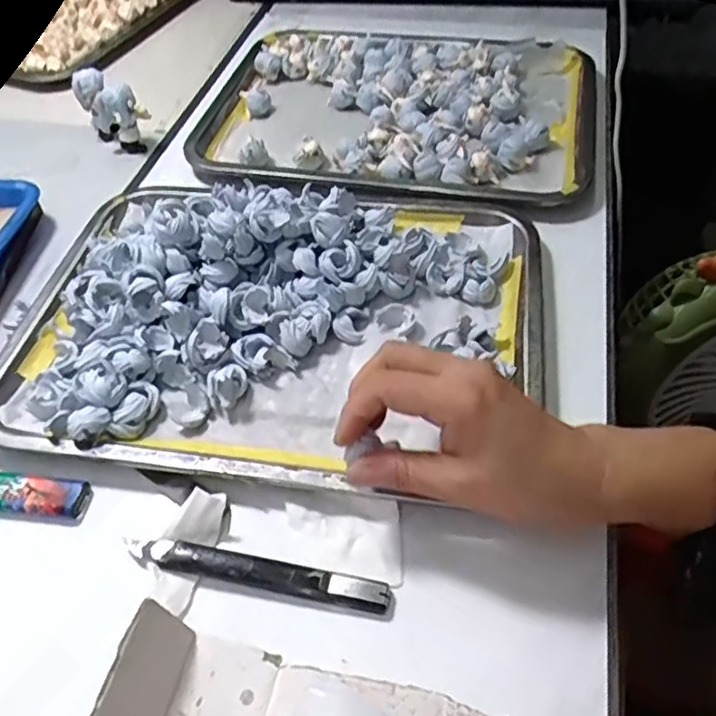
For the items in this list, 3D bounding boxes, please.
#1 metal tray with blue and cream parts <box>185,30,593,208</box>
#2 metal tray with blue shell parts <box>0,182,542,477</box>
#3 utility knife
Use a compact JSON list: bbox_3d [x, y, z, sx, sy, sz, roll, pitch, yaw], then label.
[{"bbox_3d":[0.031,-0.227,0.580,0.332,0.030,0.232,9,51,11],"label":"metal tray with blue and cream parts"},{"bbox_3d":[-0.056,-0.040,0.440,0.342,0.048,0.237,3,50,5],"label":"metal tray with blue shell parts"},{"bbox_3d":[-0.052,0.108,0.339,0.137,0.010,0.018,8,51,9],"label":"utility knife"}]

